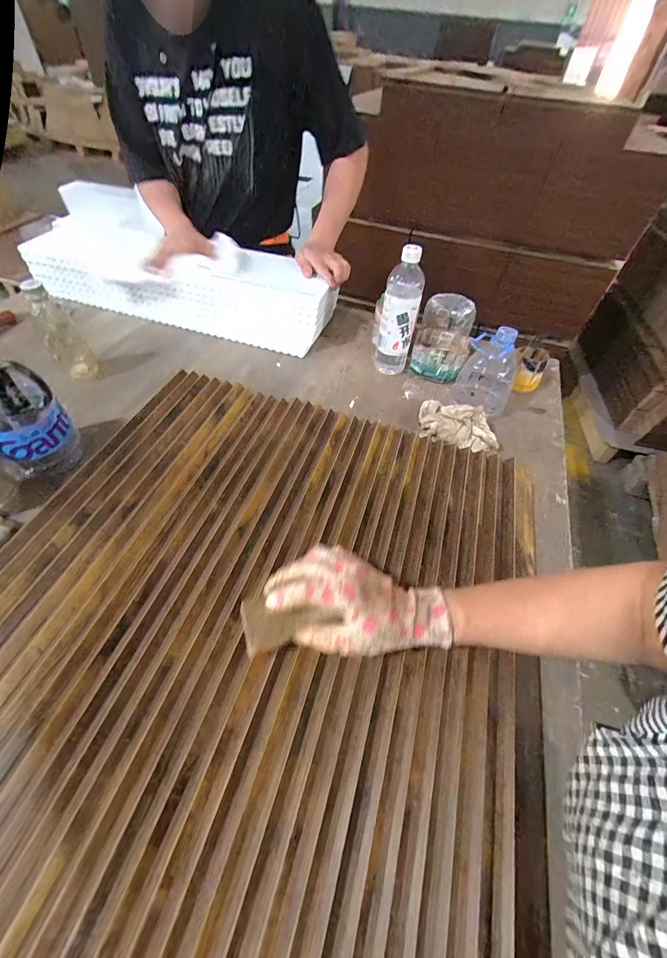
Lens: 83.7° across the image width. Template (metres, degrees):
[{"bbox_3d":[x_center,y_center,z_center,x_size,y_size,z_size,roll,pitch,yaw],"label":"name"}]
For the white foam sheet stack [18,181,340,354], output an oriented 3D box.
[{"bbox_3d":[-0.320,-0.429,0.812,0.649,0.124,0.205,14,51,6],"label":"white foam sheet stack"}]

